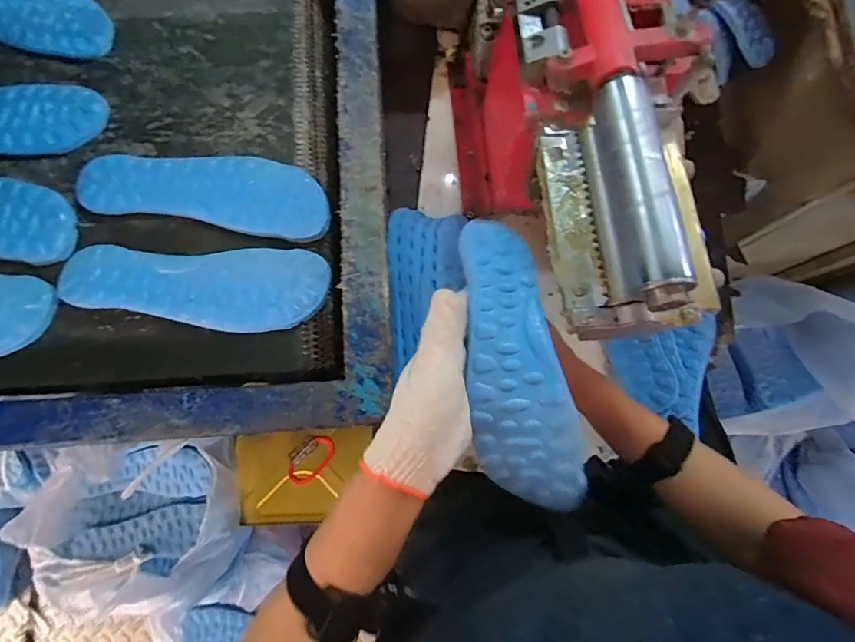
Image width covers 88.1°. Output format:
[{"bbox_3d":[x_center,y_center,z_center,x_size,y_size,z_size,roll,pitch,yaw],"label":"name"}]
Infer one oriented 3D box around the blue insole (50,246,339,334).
[{"bbox_3d":[-0.220,-0.031,0.416,0.245,0.008,0.076,1,77,-1],"label":"blue insole"}]

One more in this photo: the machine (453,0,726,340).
[{"bbox_3d":[0.140,-0.191,0.425,0.139,0.267,0.423,-5,77,-3],"label":"machine"}]

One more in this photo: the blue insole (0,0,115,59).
[{"bbox_3d":[-0.467,-0.340,0.486,0.235,0.010,0.081,10,77,1],"label":"blue insole"}]

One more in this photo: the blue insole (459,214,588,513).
[{"bbox_3d":[0.063,0.032,0.338,0.071,0.041,0.222,-10,84,-4],"label":"blue insole"}]

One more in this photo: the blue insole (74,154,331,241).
[{"bbox_3d":[-0.224,-0.131,0.442,0.248,0.006,0.077,8,77,0],"label":"blue insole"}]

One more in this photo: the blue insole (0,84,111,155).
[{"bbox_3d":[-0.459,-0.213,0.454,0.236,0.004,0.074,3,77,-1],"label":"blue insole"}]

